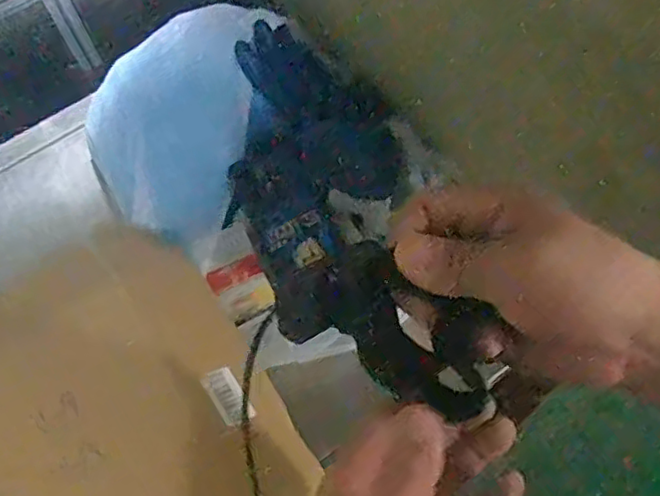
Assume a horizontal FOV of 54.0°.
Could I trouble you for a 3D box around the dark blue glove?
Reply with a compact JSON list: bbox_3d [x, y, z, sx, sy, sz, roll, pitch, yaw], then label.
[{"bbox_3d":[-0.004,-0.149,0.691,0.093,0.033,0.219,-38,82,-18],"label":"dark blue glove"}]

